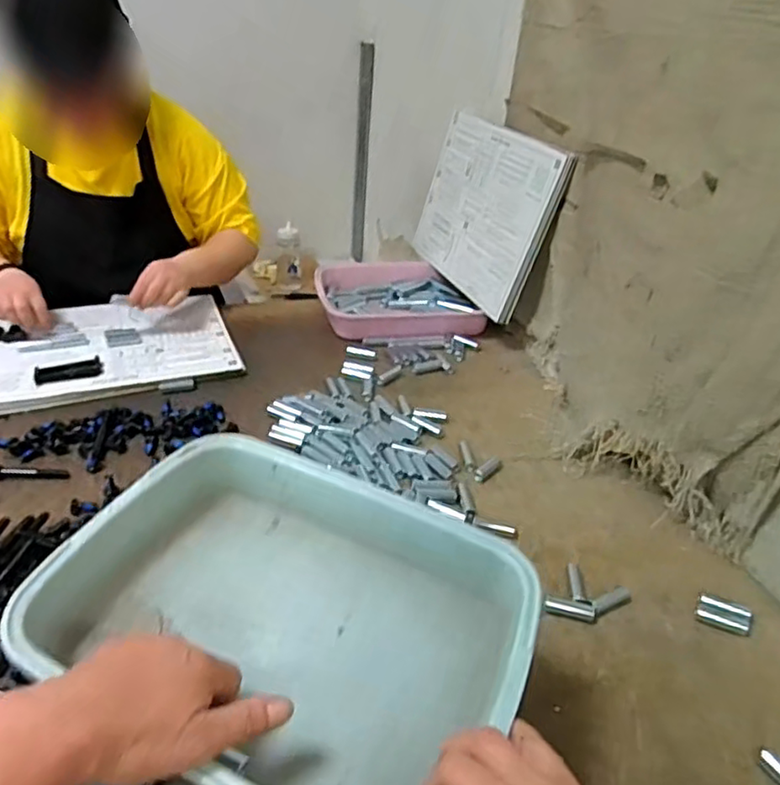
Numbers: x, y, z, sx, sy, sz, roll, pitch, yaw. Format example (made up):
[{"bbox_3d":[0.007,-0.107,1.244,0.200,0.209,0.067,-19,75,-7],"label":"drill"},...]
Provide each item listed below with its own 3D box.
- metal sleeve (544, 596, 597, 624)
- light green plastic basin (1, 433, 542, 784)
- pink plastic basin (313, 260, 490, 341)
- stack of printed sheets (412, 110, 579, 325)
[{"bbox_3d":[0.182,0.218,0.637,0.050,0.014,0.018,15,33,15],"label":"metal sleeve"},{"bbox_3d":[-0.068,0.156,0.454,0.315,0.078,0.242,18,34,20],"label":"light green plastic basin"},{"bbox_3d":[0.010,-0.183,1.234,0.290,0.051,0.267,-2,33,-11],"label":"pink plastic basin"},{"bbox_3d":[0.158,-0.336,1.156,0.020,0.285,0.392,5,30,-28],"label":"stack of printed sheets"}]

